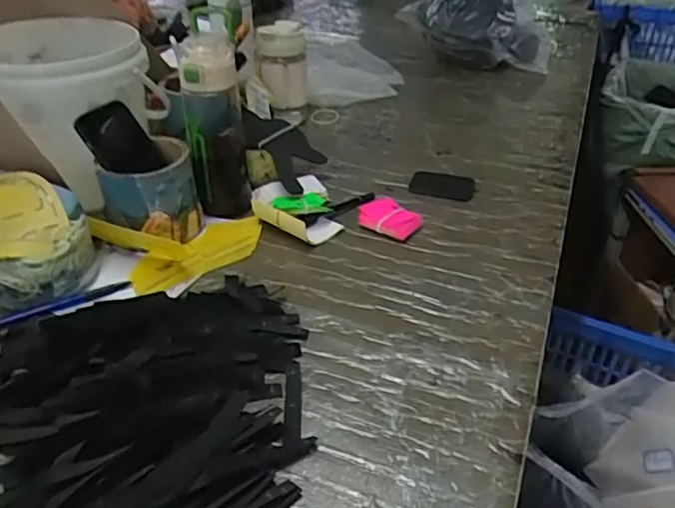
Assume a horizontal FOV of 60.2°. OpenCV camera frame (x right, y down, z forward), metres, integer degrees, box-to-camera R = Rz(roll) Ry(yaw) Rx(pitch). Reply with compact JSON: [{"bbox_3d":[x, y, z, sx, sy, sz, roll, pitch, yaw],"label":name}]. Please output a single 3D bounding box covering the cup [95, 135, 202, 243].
[{"bbox_3d":[-0.223,-0.070,0.697,0.107,0.099,0.100,-11,36,-16],"label":"cup"}]

